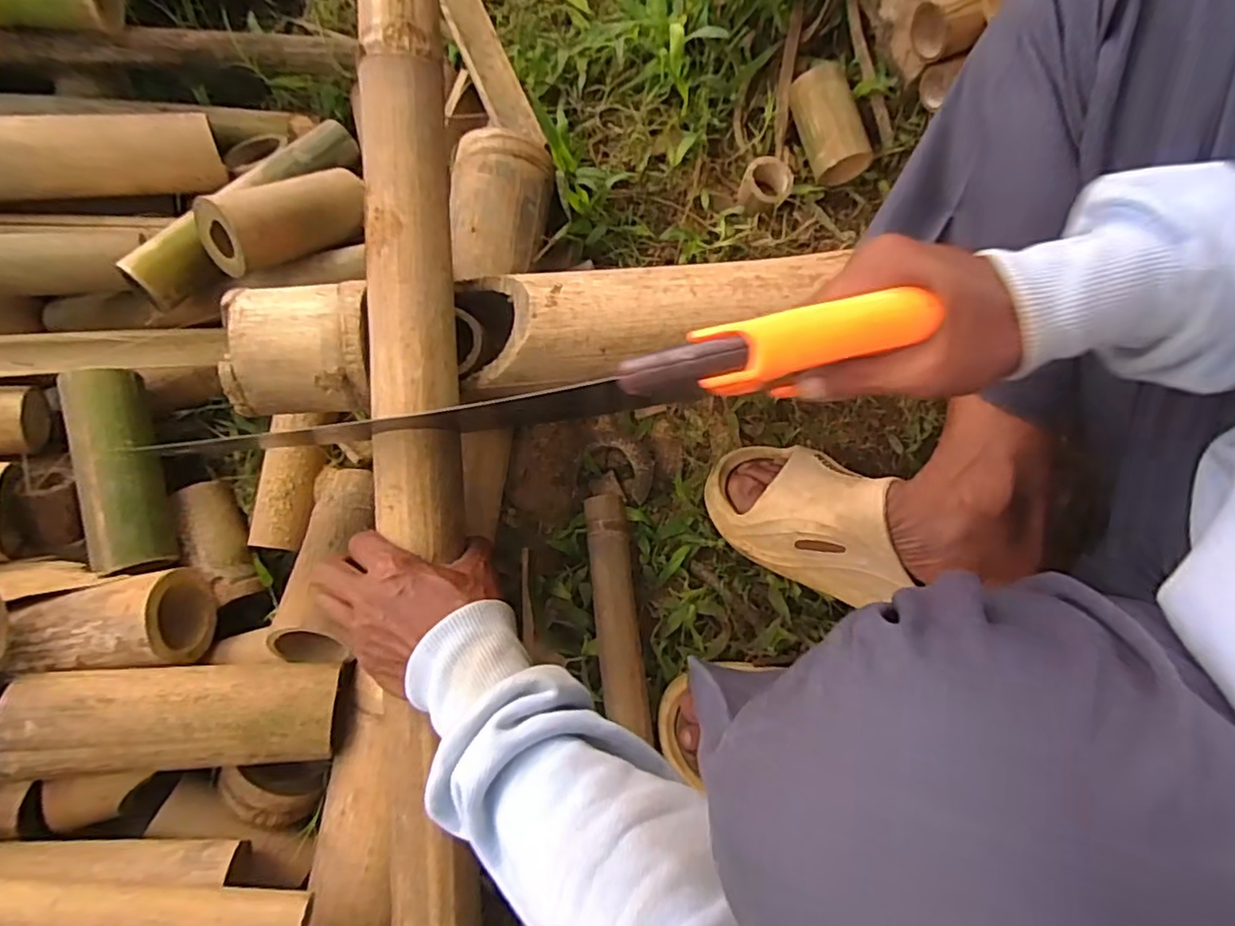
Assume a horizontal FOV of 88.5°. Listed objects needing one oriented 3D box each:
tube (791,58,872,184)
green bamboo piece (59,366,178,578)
[{"bbox_3d":[0.212,-0.337,0.627,0.048,0.040,0.105,-12,79,-2],"label":"tube"},{"bbox_3d":[-0.381,0.005,0.483,0.042,0.043,0.154,-14,79,-2],"label":"green bamboo piece"}]

